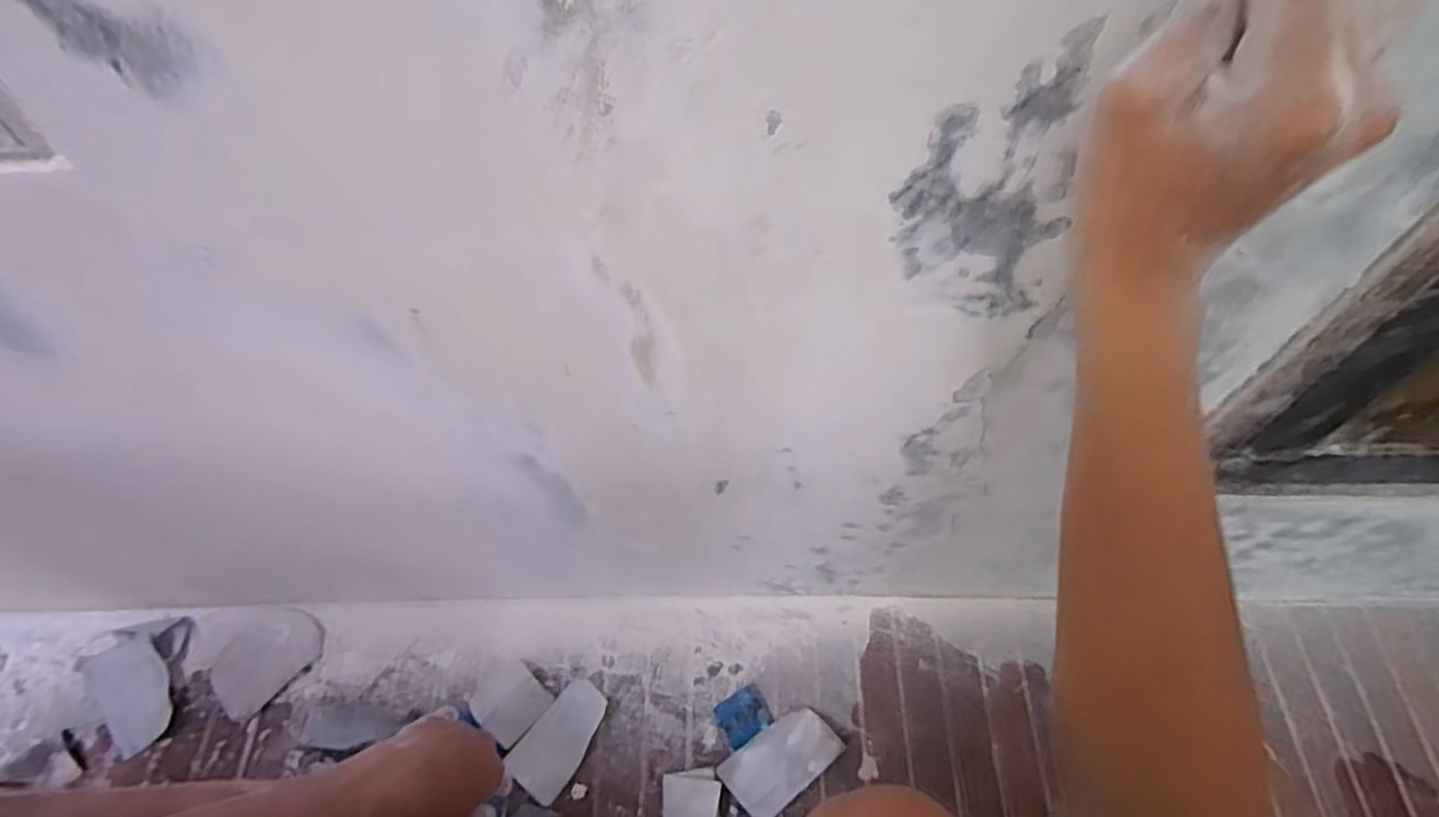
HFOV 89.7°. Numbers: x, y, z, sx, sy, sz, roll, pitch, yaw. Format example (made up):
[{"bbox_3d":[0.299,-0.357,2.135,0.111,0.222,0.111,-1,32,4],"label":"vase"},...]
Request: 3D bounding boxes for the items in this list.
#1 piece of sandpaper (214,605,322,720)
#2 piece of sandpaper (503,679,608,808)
[{"bbox_3d":[-0.427,0.237,0.680,0.078,0.019,0.098,15,58,9],"label":"piece of sandpaper"},{"bbox_3d":[-0.143,0.302,0.660,0.054,0.015,0.099,34,63,19],"label":"piece of sandpaper"}]

